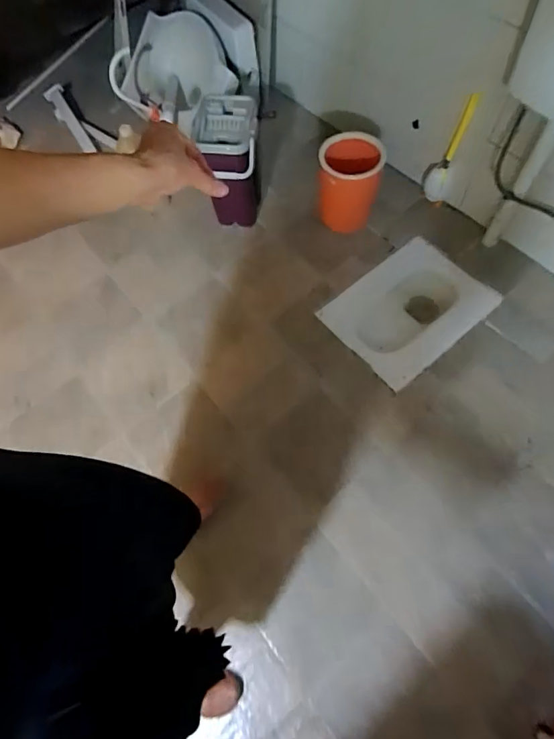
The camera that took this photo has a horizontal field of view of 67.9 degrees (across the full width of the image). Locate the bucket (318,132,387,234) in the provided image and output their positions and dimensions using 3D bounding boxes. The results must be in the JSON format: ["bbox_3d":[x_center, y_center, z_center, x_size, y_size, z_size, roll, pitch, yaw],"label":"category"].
[{"bbox_3d":[0.270,-0.699,1.574,0.234,0.264,0.269,6,67,7],"label":"bucket"}]

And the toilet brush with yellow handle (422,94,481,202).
[{"bbox_3d":[0.633,-0.800,1.542,0.092,0.407,0.111,9,67,9],"label":"toilet brush with yellow handle"}]

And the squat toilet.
[{"bbox_3d":[0.480,-0.199,1.562,0.553,0.148,0.414,-40,69,-13],"label":"squat toilet"}]

